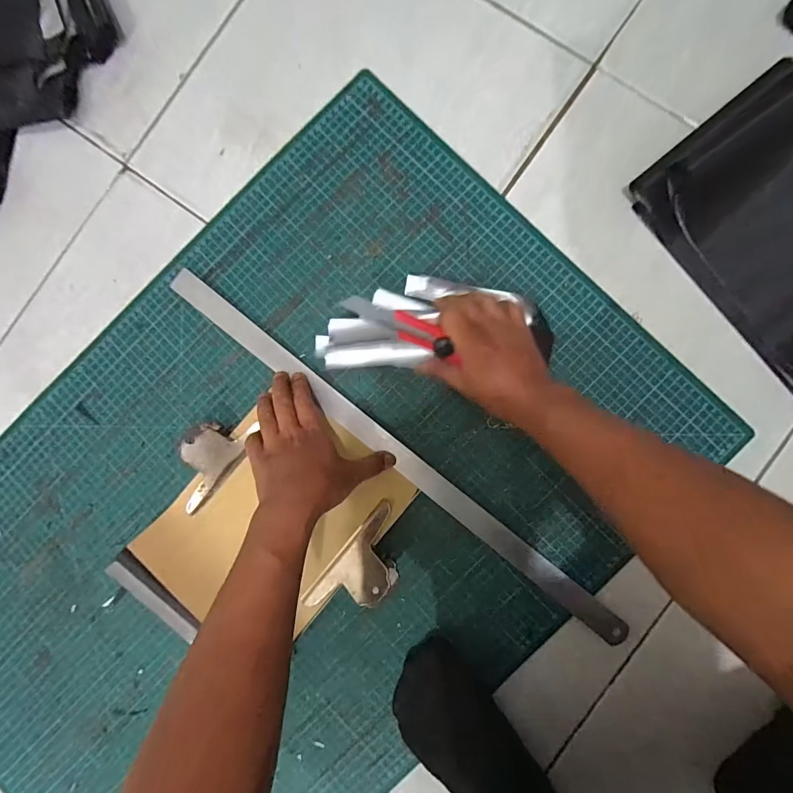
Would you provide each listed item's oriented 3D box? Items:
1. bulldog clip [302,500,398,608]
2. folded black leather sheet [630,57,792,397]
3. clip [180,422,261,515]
[{"bbox_3d":[-0.035,0.186,0.425,0.064,0.034,0.135,39,91,4],"label":"bulldog clip"},{"bbox_3d":[0.426,-0.175,0.406,0.224,0.036,0.298,-38,86,2],"label":"folded black leather sheet"},{"bbox_3d":[-0.213,0.070,0.438,0.056,0.039,0.116,40,91,4],"label":"clip"}]

